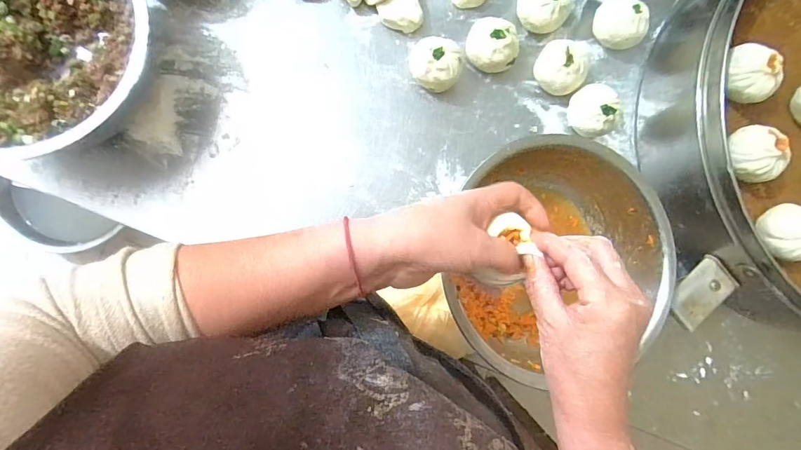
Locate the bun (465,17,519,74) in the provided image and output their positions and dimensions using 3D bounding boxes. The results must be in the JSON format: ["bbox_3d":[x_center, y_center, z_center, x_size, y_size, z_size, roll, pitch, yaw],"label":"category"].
[{"bbox_3d":[0.109,-0.211,0.476,0.057,0.047,0.061,-13,89,-7],"label":"bun"}]

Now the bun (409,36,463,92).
[{"bbox_3d":[0.043,-0.179,0.463,0.055,0.051,0.052,13,86,-6],"label":"bun"}]

